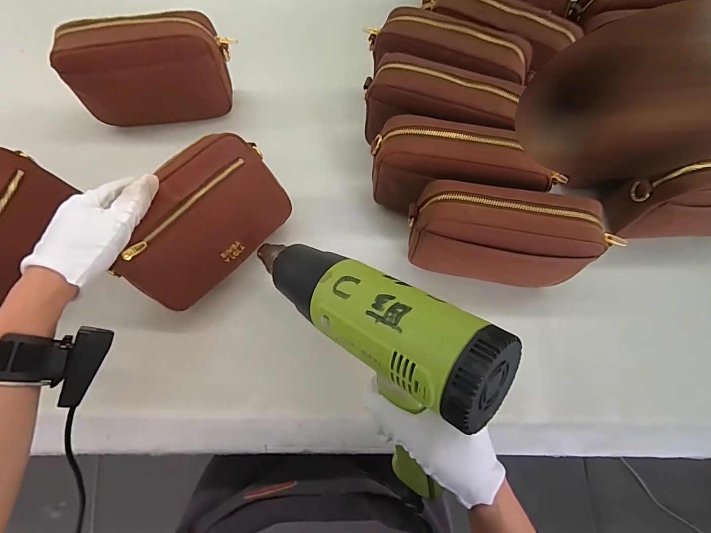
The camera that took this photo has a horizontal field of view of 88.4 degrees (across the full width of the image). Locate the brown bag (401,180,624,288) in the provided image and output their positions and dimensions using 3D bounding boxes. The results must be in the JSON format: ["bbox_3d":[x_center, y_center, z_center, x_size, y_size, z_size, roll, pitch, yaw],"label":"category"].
[{"bbox_3d":[0.163,-0.031,0.393,0.208,0.098,0.082,11,71,3],"label":"brown bag"}]

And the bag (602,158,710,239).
[{"bbox_3d":[0.403,-0.080,0.424,0.166,0.115,0.060,-3,71,-2],"label":"bag"}]

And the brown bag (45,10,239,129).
[{"bbox_3d":[-0.270,-0.260,0.496,0.206,0.135,0.061,-11,72,-5],"label":"brown bag"}]

